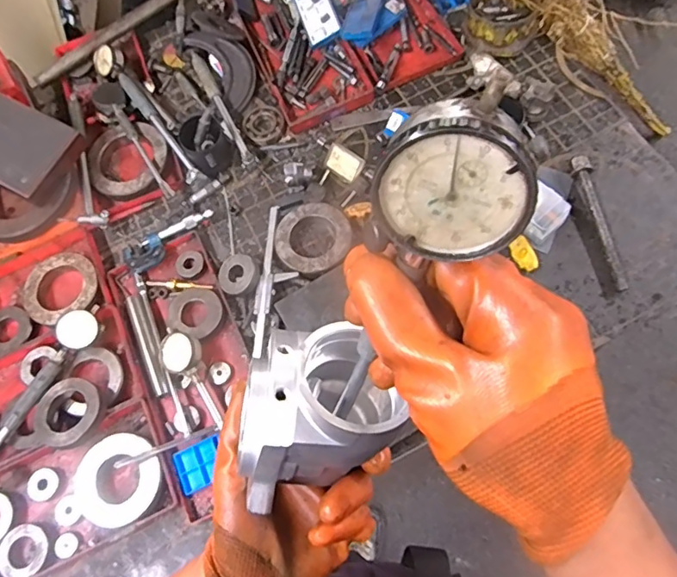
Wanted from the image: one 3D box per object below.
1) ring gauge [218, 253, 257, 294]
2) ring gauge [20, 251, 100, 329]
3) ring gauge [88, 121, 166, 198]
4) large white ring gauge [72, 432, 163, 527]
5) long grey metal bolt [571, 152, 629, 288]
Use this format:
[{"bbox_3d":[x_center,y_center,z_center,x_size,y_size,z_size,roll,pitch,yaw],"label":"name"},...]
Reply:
[{"bbox_3d":[-0.149,-0.022,0.784,0.056,0.010,0.059,24,84,23],"label":"ring gauge"},{"bbox_3d":[-0.419,0.001,0.807,0.116,0.024,0.116,37,82,21],"label":"ring gauge"},{"bbox_3d":[-0.346,-0.214,0.887,0.125,0.026,0.133,-3,68,7],"label":"ring gauge"},{"bbox_3d":[-0.287,0.246,0.697,0.118,0.031,0.109,-3,68,7],"label":"large white ring gauge"},{"bbox_3d":[0.367,-0.096,0.763,0.026,0.026,0.206,-6,67,-1],"label":"long grey metal bolt"}]

